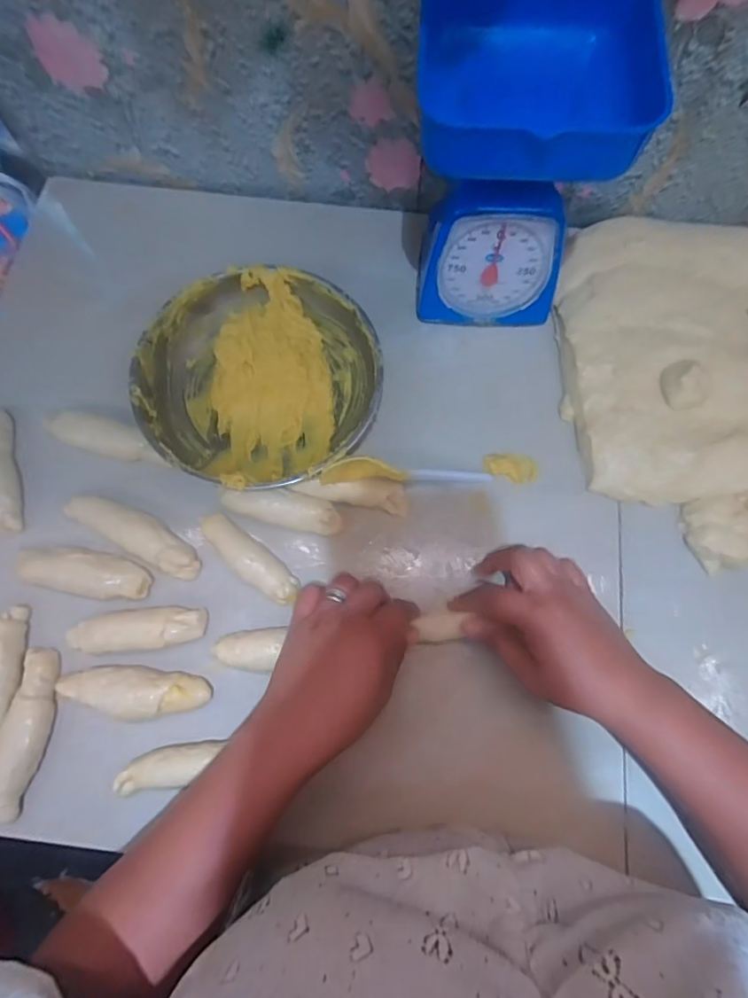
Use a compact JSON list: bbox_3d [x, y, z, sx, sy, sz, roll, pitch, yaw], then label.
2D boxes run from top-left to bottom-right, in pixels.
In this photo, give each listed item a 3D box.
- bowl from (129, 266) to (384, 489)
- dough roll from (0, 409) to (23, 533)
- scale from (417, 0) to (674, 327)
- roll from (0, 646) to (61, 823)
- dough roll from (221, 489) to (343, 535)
[{"bbox_3d":[-0.098,-0.104,0.441,0.198,0.056,0.198,0,74,2],"label":"bowl"},{"bbox_3d":[-0.318,-0.026,0.422,0.020,0.022,0.106,-14,74,-3],"label":"dough roll"},{"bbox_3d":[0.108,-0.258,0.401,0.143,0.202,0.148,3,74,2],"label":"scale"},{"bbox_3d":[-0.263,0.174,0.374,0.031,0.020,0.117,6,76,1],"label":"roll"},{"bbox_3d":[-0.077,0.007,0.413,0.099,0.016,0.029,9,74,4],"label":"dough roll"}]

